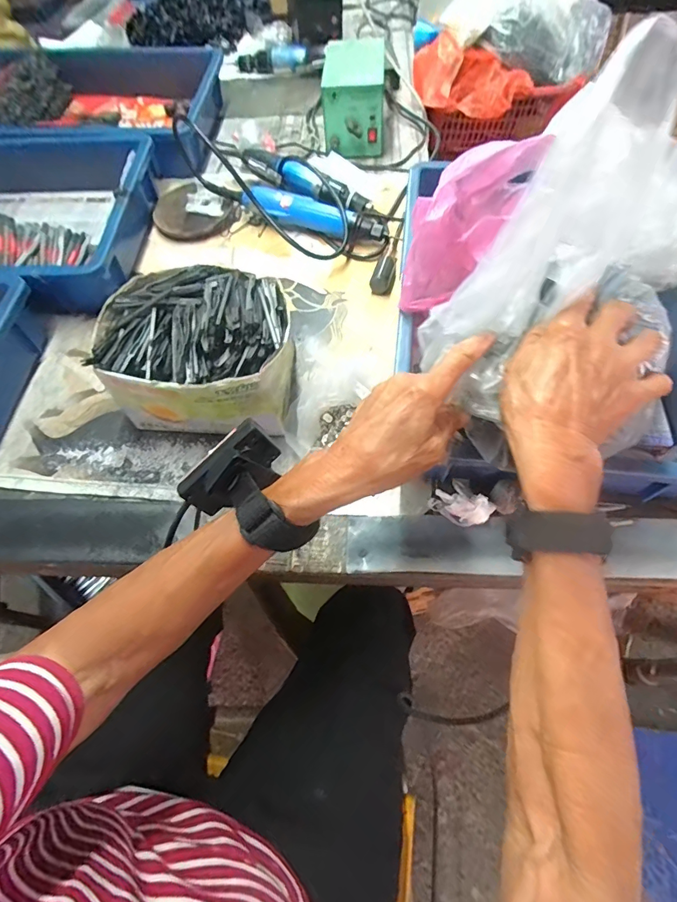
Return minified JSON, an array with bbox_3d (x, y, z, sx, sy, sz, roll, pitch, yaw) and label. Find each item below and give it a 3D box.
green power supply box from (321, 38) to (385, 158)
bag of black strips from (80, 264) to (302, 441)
[{"bbox_3d":[0.023,-0.545,0.663,0.094,0.097,0.115,2,62,3],"label":"green power supply box"},{"bbox_3d":[-0.134,-0.097,0.434,0.174,0.110,0.155,-7,61,-1],"label":"bag of black strips"}]

